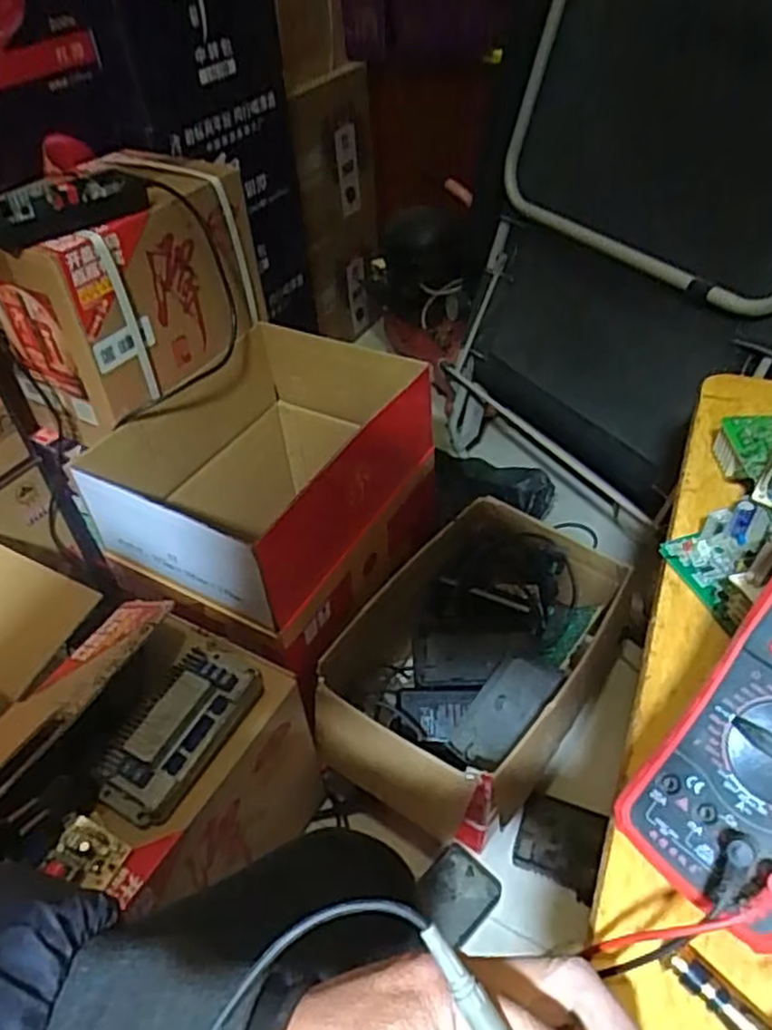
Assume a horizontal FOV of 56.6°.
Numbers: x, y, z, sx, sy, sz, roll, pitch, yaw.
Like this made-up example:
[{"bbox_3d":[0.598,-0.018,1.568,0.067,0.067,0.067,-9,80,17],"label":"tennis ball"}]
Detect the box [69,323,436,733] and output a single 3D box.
[{"bbox_3d":[-0.135,-0.023,0.953,0.327,0.251,0.394,24,51,26],"label":"box"}]

